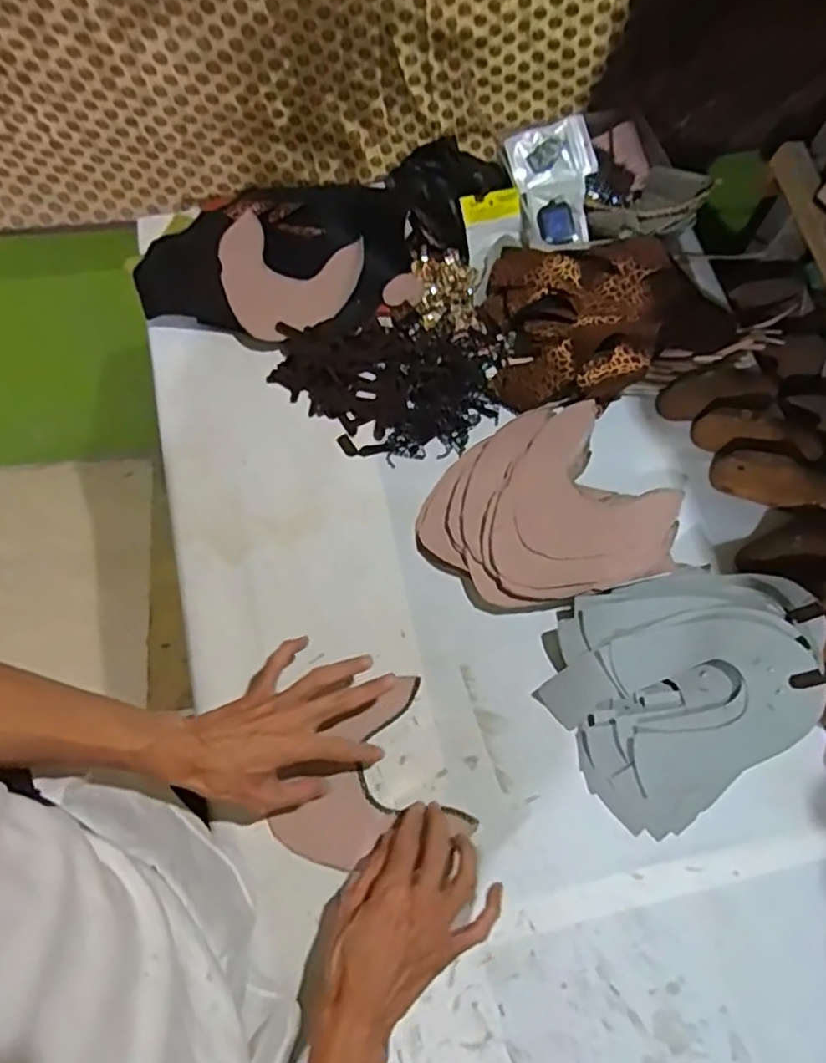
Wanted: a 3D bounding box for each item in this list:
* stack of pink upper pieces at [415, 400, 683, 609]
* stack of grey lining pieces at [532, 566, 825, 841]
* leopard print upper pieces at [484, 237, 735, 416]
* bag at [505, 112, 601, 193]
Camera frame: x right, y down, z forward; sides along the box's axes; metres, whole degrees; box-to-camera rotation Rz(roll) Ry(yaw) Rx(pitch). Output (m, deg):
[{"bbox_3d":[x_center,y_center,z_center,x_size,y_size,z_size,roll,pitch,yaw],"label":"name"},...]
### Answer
[{"bbox_3d":[0.138,-0.023,0.689,0.263,0.030,0.205,-17,69,-7],"label":"stack of pink upper pieces"},{"bbox_3d":[0.244,0.125,0.608,0.252,0.096,0.207,-38,73,-14],"label":"stack of grey lining pieces"},{"bbox_3d":[0.224,-0.244,0.741,0.278,0.073,0.180,-9,68,-4],"label":"leopard print upper pieces"},{"bbox_3d":[0.168,-0.455,0.801,0.103,0.012,0.071,-18,93,-1],"label":"bag"}]

